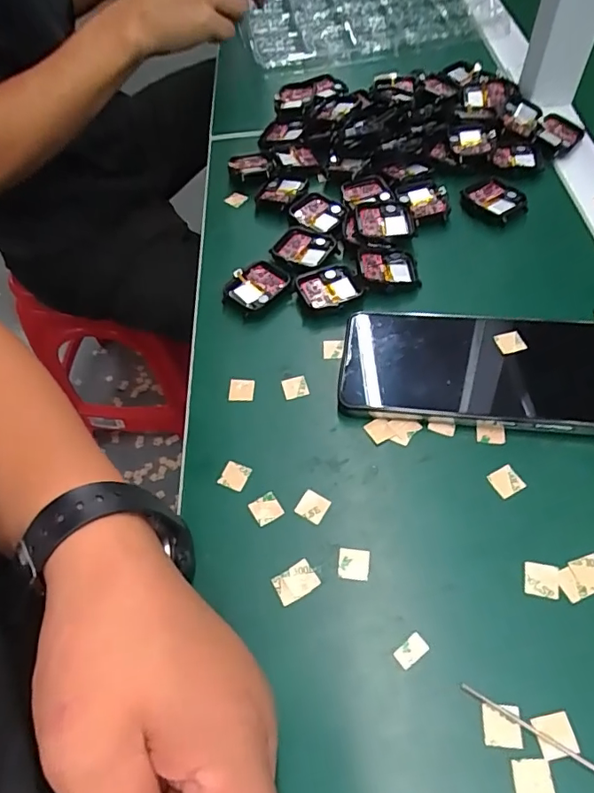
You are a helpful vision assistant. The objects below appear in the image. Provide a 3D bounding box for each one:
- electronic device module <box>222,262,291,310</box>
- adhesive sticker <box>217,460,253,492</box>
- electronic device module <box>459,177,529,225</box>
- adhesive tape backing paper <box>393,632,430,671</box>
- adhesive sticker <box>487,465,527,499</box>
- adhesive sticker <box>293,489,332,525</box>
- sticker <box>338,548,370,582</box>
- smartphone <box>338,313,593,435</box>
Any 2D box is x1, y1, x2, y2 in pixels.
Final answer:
[{"bbox_3d":[-0.028,-0.080,0.373,0.034,0.009,0.044,38,67,25],"label":"electronic device module"},{"bbox_3d":[-0.036,0.046,0.299,0.016,0.004,0.015,21,66,13],"label":"adhesive sticker"},{"bbox_3d":[0.157,-0.155,0.406,0.038,0.009,0.043,-30,59,-14],"label":"electronic device module"},{"bbox_3d":[0.054,0.119,0.240,0.016,0.004,0.009,-33,60,-16],"label":"adhesive tape backing paper"},{"bbox_3d":[0.115,0.047,0.283,0.015,0.004,0.016,-28,59,-13],"label":"adhesive sticker"},{"bbox_3d":[0.009,0.060,0.283,0.015,0.004,0.014,25,62,20],"label":"adhesive sticker"},{"bbox_3d":[0.029,0.087,0.266,0.015,0.004,0.015,4,63,6],"label":"sticker"},{"bbox_3d":[0.110,-0.017,0.317,0.161,0.017,0.076,5,57,8],"label":"smartphone"}]

